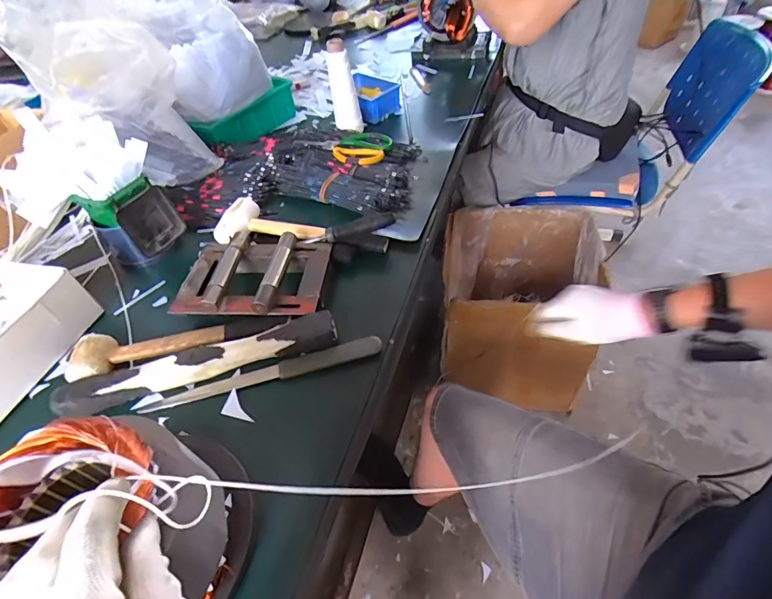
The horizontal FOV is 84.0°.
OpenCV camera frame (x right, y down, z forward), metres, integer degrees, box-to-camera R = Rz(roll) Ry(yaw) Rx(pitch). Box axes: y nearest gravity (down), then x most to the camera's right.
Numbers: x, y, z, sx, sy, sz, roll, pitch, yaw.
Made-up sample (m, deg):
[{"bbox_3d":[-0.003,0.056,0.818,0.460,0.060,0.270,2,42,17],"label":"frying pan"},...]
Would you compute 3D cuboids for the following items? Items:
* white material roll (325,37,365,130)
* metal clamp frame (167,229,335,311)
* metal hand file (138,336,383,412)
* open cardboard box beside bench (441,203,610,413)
[{"bbox_3d":[-0.083,-0.408,0.821,0.054,0.157,0.046,-13,48,-2],"label":"white material roll"},{"bbox_3d":[-0.176,-0.040,0.583,0.197,0.035,0.155,3,49,12],"label":"metal clamp frame"},{"bbox_3d":[-0.140,0.084,0.497,0.271,0.017,0.024,-14,48,-3],"label":"metal hand file"},{"bbox_3d":[0.357,-0.002,1.179,0.369,0.366,0.453,2,49,11],"label":"open cardboard box beside bench"}]

